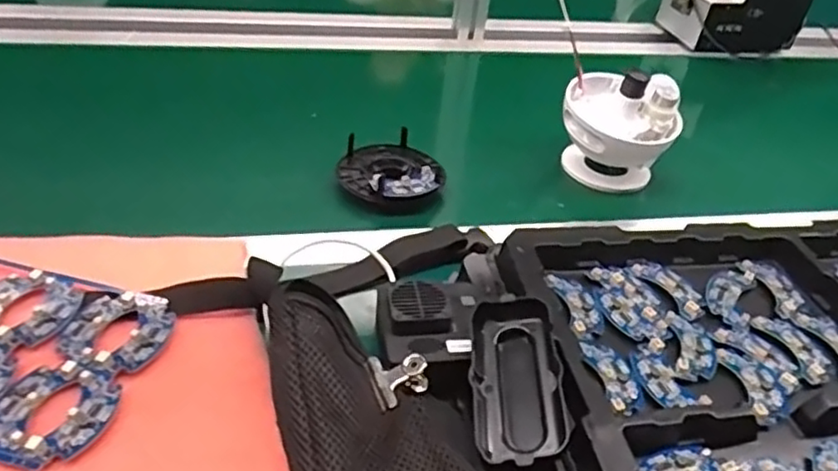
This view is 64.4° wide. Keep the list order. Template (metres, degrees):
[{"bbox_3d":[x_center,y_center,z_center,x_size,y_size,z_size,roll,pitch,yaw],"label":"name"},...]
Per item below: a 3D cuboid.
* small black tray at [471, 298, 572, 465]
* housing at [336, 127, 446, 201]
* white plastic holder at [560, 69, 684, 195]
[{"bbox_3d":[0.061,0.091,0.413,0.052,0.031,0.107,3,51,-4],"label":"small black tray"},{"bbox_3d":[-0.032,-0.064,0.641,0.093,0.026,0.090,5,39,-4],"label":"housing"},{"bbox_3d":[0.207,-0.112,0.694,0.112,0.116,0.091,19,40,13],"label":"white plastic holder"}]

